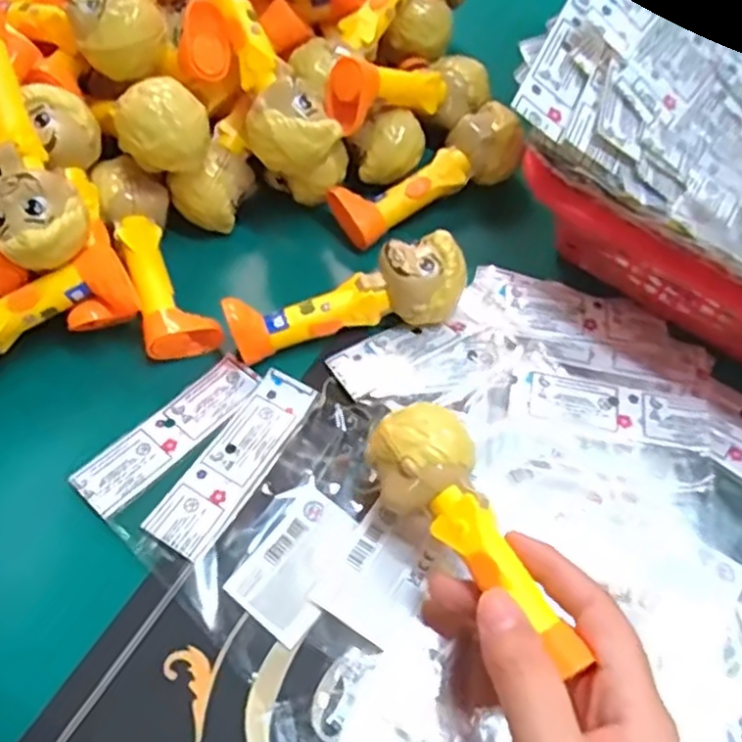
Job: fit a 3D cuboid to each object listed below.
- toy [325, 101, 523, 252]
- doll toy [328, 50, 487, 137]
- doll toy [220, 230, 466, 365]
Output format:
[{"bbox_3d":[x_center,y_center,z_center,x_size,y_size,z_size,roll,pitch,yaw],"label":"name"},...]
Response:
[{"bbox_3d":[0.032,-0.111,0.402,0.111,0.033,0.043,-31,66,-18],"label":"toy"},{"bbox_3d":[0.023,-0.160,0.401,0.112,0.036,0.033,-22,61,-39],"label":"doll toy"},{"bbox_3d":[-0.012,-0.036,0.361,0.119,0.038,0.035,-12,61,-9],"label":"doll toy"}]

